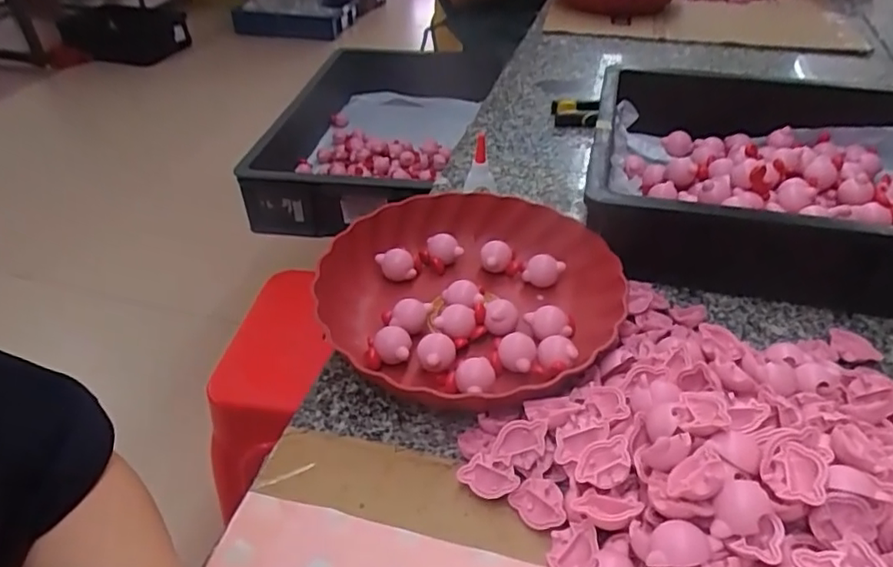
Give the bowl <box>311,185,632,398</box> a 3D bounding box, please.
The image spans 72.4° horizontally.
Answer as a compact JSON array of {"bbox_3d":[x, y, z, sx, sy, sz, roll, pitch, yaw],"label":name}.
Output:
[{"bbox_3d":[0.025,0.001,0.514,0.228,0.051,0.225,-2,39,2],"label":"bowl"}]

